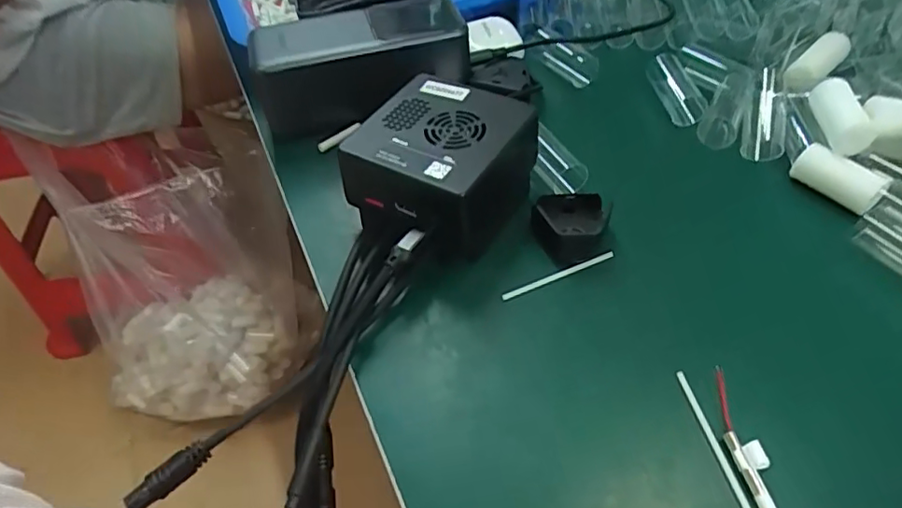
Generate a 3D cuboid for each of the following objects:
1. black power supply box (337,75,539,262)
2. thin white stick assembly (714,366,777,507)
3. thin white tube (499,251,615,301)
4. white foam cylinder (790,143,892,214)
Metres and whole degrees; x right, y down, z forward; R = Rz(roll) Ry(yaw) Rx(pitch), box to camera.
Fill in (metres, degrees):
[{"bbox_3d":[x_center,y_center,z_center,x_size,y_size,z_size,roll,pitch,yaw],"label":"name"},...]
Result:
[{"bbox_3d":[-0.005,-0.043,0.298,0.078,0.049,0.093,25,54,23],"label":"black power supply box"},{"bbox_3d":[0.110,0.081,0.211,0.009,0.007,0.085,-7,48,-3],"label":"thin white stick assembly"},{"bbox_3d":[0.052,0.010,0.282,0.060,0.004,0.004,-20,50,-14],"label":"thin white tube"},{"bbox_3d":[0.199,-0.040,0.301,0.020,0.018,0.041,-35,55,-24],"label":"white foam cylinder"}]

